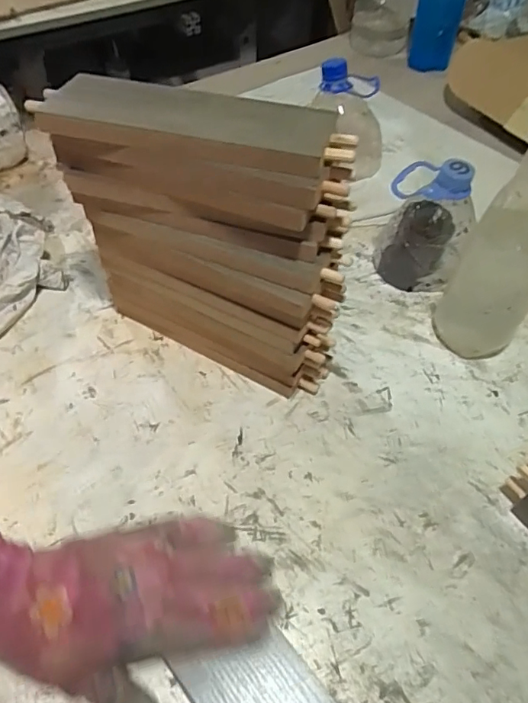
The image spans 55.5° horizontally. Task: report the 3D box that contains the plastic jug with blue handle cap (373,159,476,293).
[{"bbox_3d":[0.166,-0.134,0.519,0.083,0.128,0.082,18,54,13],"label":"plastic jug with blue handle cap"}]

